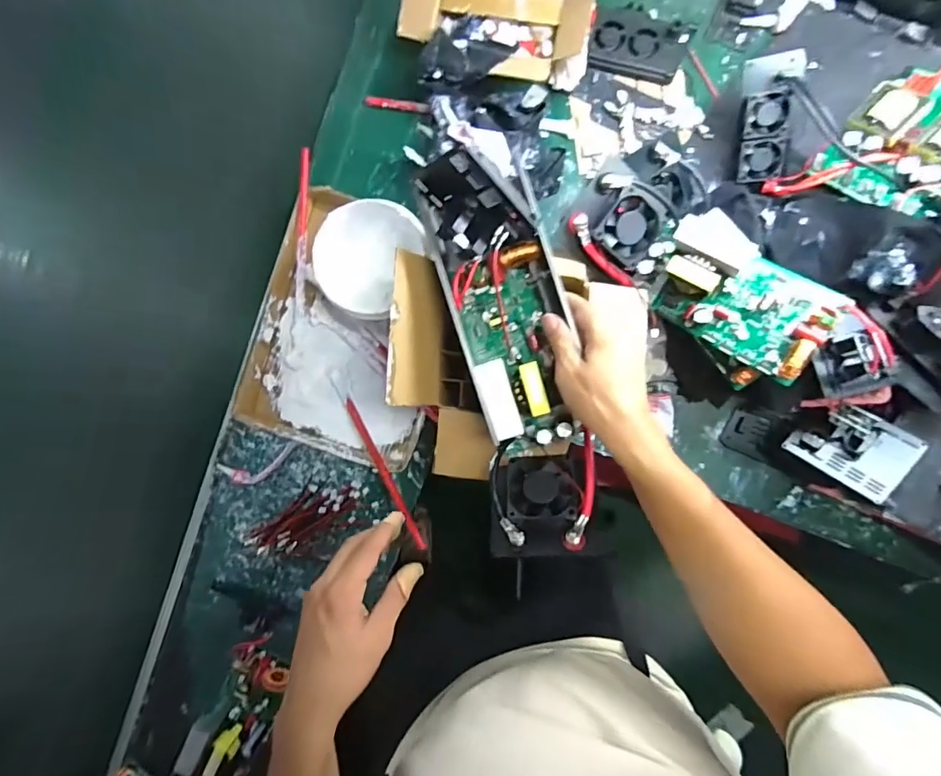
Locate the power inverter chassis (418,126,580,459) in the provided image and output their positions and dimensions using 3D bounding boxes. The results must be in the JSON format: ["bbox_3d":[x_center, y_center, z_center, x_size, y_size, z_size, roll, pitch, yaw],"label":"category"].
[{"bbox_3d":[0.031,-0.074,0.445,0.103,0.076,0.271,-13,103,6],"label":"power inverter chassis"}]

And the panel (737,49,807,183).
[{"bbox_3d":[0.307,-0.276,0.501,0.050,0.022,0.116,-1,110,6],"label":"panel"}]

